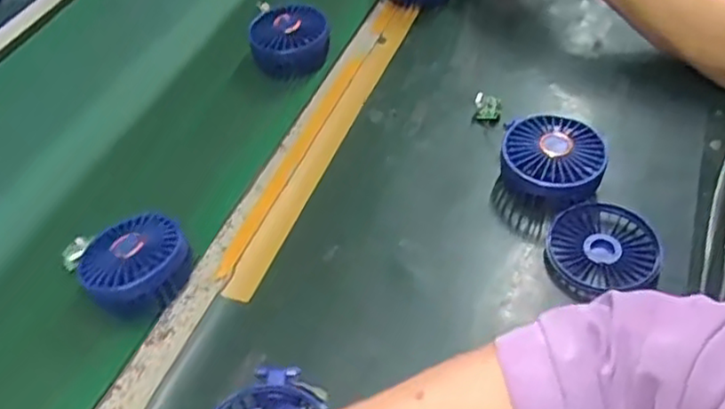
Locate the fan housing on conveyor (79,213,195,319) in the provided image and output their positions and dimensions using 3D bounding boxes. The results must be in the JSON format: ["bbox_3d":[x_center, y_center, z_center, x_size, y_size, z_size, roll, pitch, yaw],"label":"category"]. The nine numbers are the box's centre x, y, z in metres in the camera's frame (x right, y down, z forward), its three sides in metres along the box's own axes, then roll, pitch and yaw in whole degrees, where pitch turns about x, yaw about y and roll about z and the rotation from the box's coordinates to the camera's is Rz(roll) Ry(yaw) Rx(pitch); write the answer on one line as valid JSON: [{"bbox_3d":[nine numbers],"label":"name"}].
[{"bbox_3d":[-0.182,0.051,0.555,0.073,0.038,0.082,34,60,31],"label":"fan housing on conveyor"}]

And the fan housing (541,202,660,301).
[{"bbox_3d":[0.191,0.035,0.556,0.087,0.024,0.076,-10,47,-2],"label":"fan housing"}]

